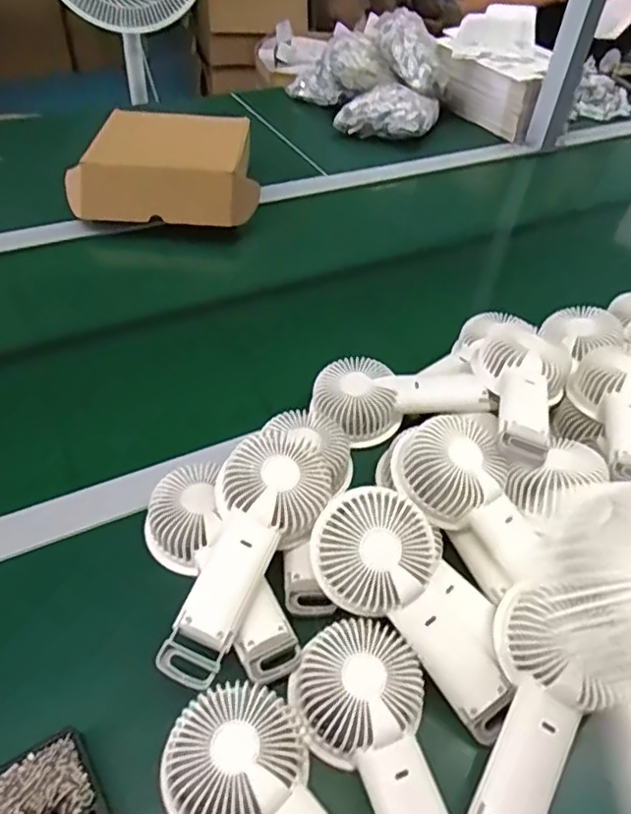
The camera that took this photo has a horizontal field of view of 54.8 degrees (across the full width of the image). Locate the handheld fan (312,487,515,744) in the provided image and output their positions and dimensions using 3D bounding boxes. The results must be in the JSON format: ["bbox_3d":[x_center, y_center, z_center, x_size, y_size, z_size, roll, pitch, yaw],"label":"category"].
[{"bbox_3d":[0.075,0.135,0.424,0.089,0.049,0.184,-30,75,-29],"label":"handheld fan"}]

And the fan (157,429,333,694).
[{"bbox_3d":[-0.054,0.101,0.444,0.085,0.042,0.191,19,61,14],"label":"fan"}]

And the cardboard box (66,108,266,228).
[{"bbox_3d":[-0.210,-0.334,0.844,0.246,0.076,0.194,-5,47,-9],"label":"cardboard box"}]

